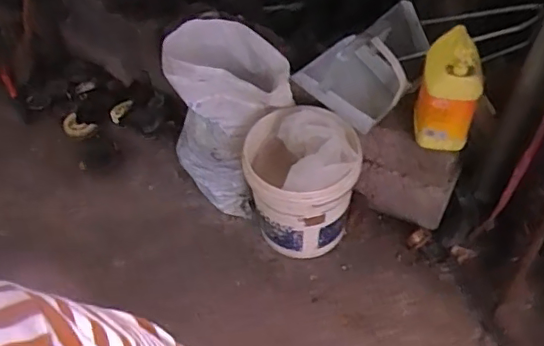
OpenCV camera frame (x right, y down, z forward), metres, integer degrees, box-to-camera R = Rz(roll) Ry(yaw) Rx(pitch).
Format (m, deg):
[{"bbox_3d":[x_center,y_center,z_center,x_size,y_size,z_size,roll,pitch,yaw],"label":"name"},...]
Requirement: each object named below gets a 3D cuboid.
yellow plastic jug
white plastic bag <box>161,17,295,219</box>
[{"bbox_3d":[0.449,-0.206,1.484,0.157,0.290,0.140,12,50,9],"label":"yellow plastic jug"},{"bbox_3d":[-0.143,-0.146,1.723,0.381,0.512,0.260,11,50,8],"label":"white plastic bag"}]

